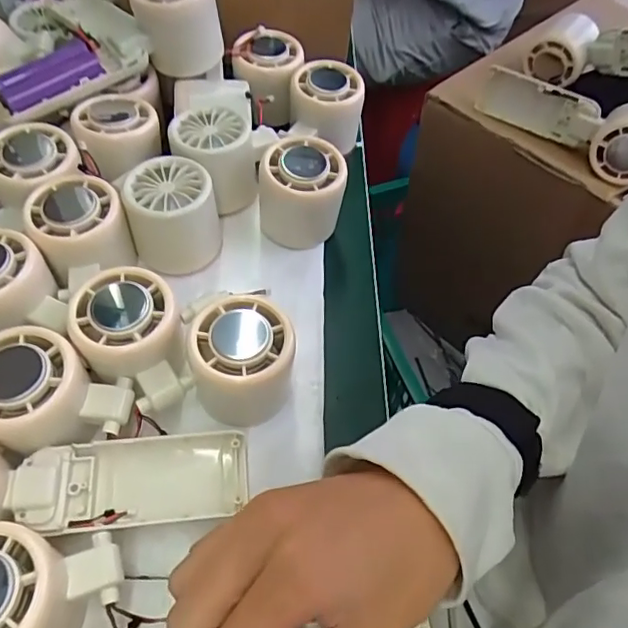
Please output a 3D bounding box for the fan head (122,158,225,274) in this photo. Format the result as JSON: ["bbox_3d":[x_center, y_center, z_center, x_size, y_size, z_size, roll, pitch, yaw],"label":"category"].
[{"bbox_3d":[-0.088,-0.061,0.364,0.056,0.055,0.057,8,57,0],"label":"fan head"}]

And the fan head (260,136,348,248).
[{"bbox_3d":[-0.009,-0.081,0.384,0.056,0.059,0.053,-25,63,-19],"label":"fan head"}]

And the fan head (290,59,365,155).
[{"bbox_3d":[0.011,-0.165,0.441,0.056,0.046,0.052,7,57,0],"label":"fan head"}]

